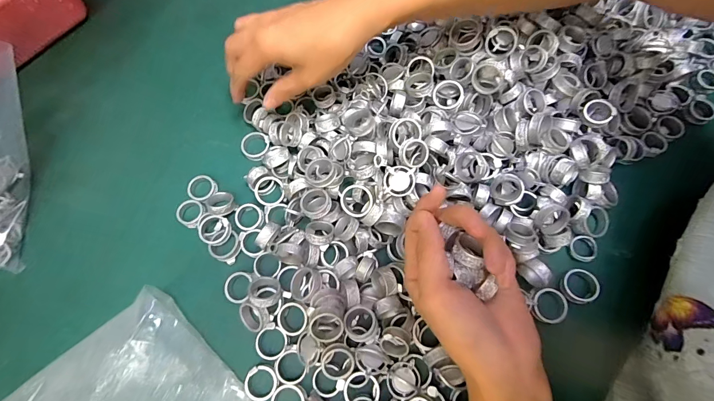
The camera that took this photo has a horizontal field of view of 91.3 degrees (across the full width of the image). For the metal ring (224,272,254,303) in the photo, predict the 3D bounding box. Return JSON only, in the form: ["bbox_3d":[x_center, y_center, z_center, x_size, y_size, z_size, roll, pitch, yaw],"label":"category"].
[{"bbox_3d":[-0.101,0.074,0.298,0.024,0.010,0.025,-1,72,2],"label":"metal ring"}]

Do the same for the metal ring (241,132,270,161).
[{"bbox_3d":[-0.099,-0.053,0.343,0.028,0.009,0.028,-1,72,2],"label":"metal ring"}]

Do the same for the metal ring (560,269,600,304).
[{"bbox_3d":[0.188,0.071,0.292,0.028,0.010,0.032,33,76,12],"label":"metal ring"}]

